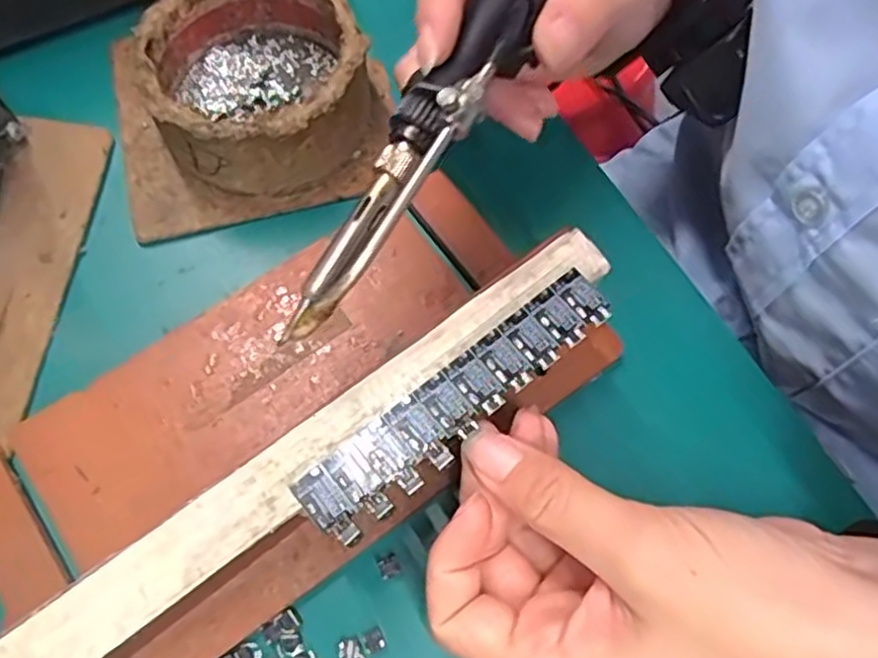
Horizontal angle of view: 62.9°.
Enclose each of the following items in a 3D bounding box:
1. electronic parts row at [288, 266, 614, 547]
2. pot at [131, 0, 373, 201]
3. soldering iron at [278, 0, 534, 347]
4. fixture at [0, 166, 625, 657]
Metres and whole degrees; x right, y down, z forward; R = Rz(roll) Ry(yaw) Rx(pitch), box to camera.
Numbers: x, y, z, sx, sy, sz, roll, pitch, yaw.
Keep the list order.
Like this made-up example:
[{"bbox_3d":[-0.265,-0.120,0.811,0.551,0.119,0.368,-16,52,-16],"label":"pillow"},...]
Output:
[{"bbox_3d":[0.007,0.020,0.211,0.107,0.004,0.023,-38,74,-15],"label":"electronic parts row"},{"bbox_3d":[-0.069,-0.095,0.275,0.080,0.041,0.082,1,67,-2],"label":"pot"},{"bbox_3d":[0.016,-0.088,0.212,0.022,0.019,0.210,29,77,10],"label":"soldering iron"},{"bbox_3d":[-0.050,0.025,0.226,0.209,0.042,0.100,-32,72,-14],"label":"fixture"}]

